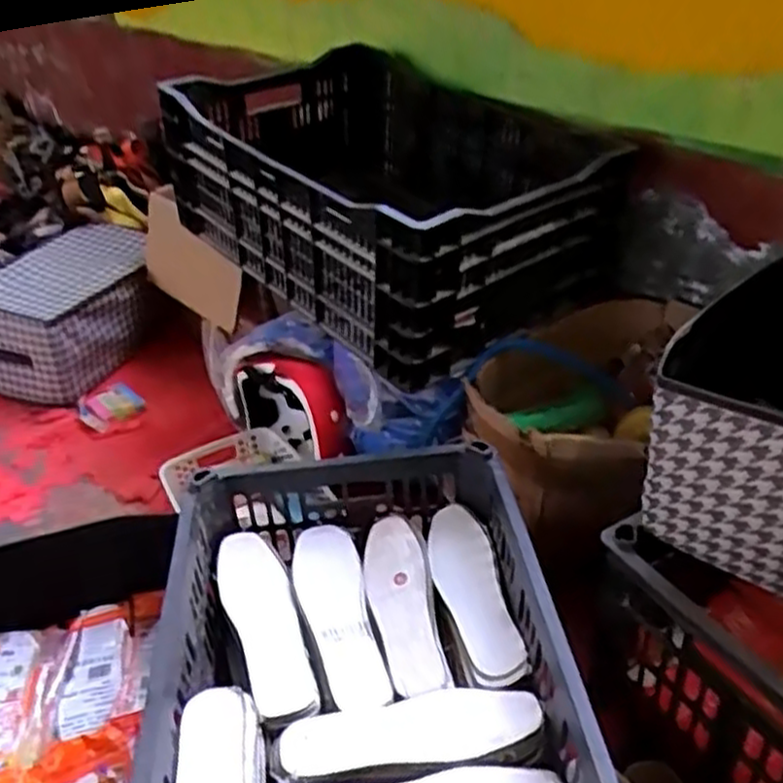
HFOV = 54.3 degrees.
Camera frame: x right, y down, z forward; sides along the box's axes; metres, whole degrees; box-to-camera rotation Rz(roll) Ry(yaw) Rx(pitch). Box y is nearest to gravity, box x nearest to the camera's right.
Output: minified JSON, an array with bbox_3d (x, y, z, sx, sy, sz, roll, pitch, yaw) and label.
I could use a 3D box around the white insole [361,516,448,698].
[{"bbox_3d":[0.008,0.217,0.784,0.064,0.020,0.212,-6,37,-4],"label":"white insole"}]

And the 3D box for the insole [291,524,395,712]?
[{"bbox_3d":[-0.056,0.224,0.773,0.068,0.017,0.227,-9,37,-9],"label":"insole"}]

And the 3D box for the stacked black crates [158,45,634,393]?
[{"bbox_3d":[-0.016,-0.292,1.106,0.417,0.250,0.597,-30,44,-31],"label":"stacked black crates"}]

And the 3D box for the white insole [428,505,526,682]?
[{"bbox_3d":[0.081,0.203,0.792,0.063,0.024,0.217,-7,37,-6],"label":"white insole"}]

